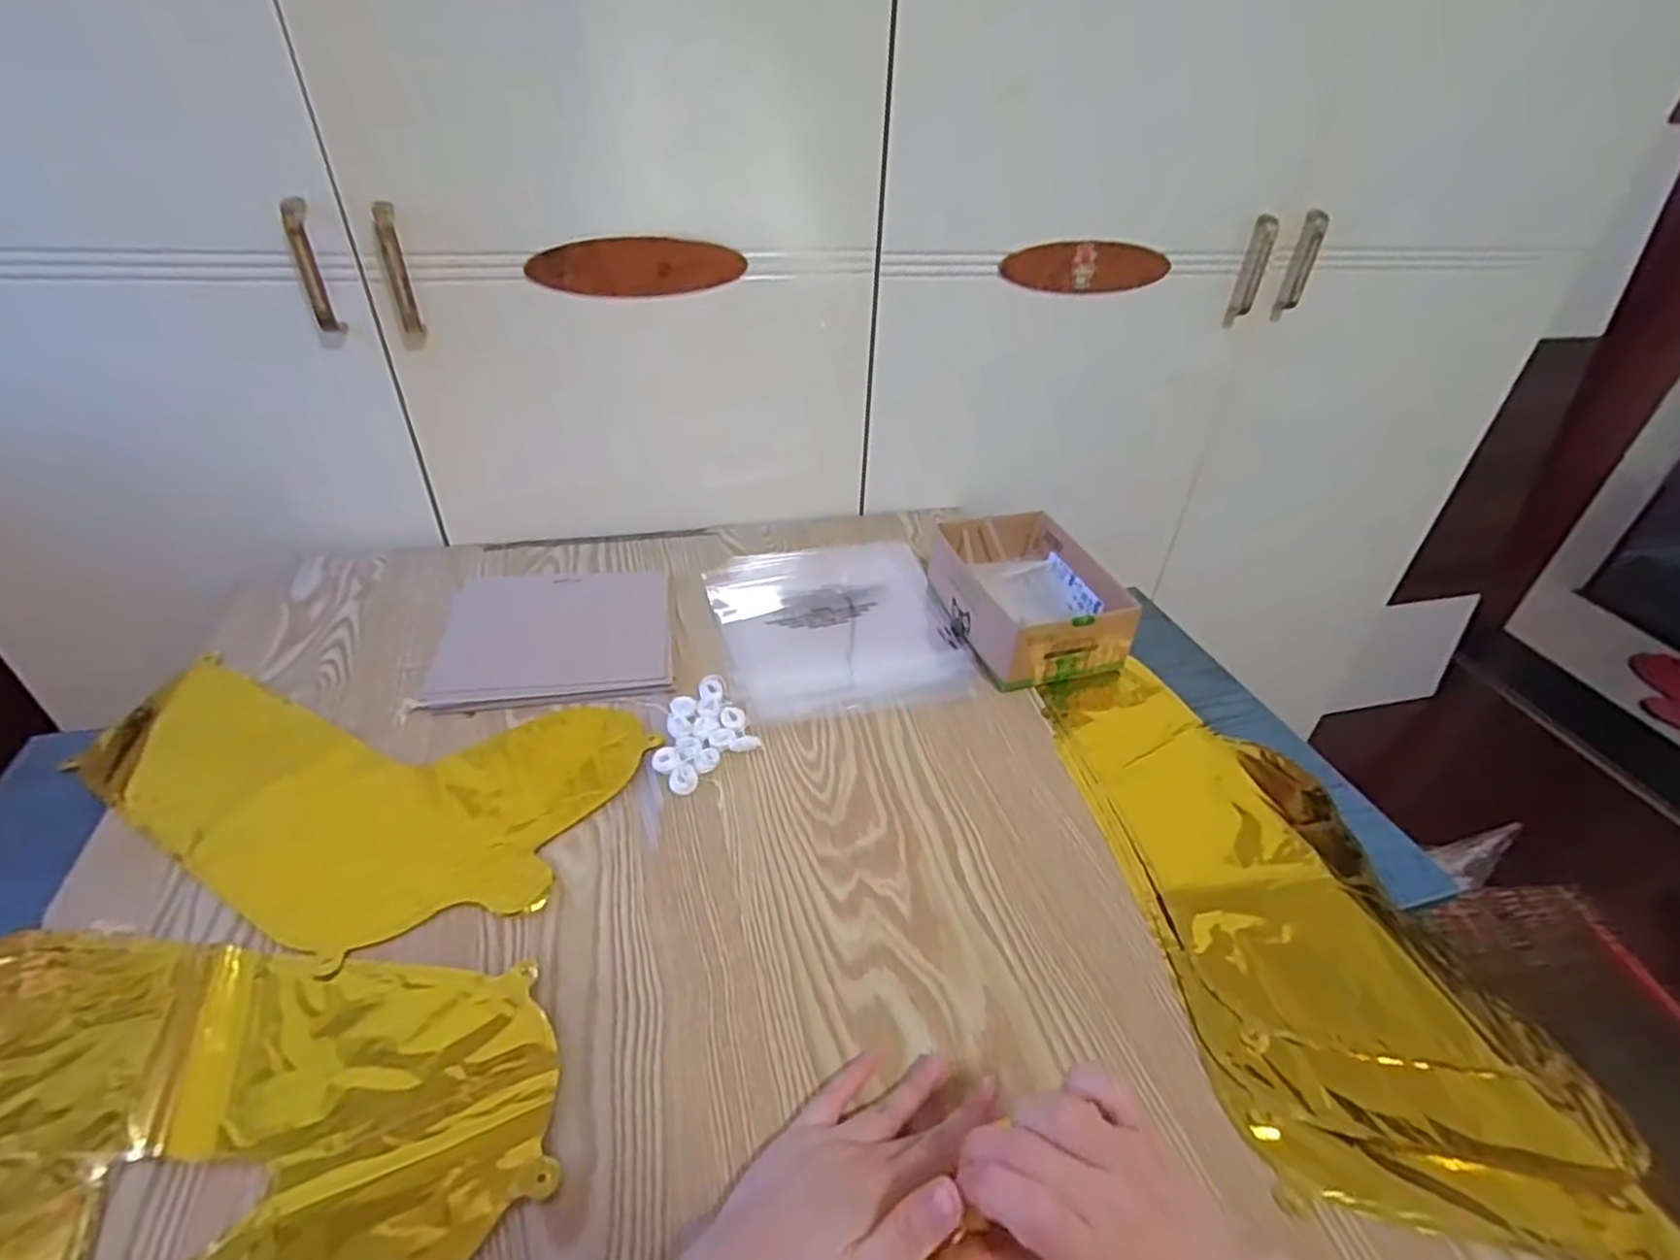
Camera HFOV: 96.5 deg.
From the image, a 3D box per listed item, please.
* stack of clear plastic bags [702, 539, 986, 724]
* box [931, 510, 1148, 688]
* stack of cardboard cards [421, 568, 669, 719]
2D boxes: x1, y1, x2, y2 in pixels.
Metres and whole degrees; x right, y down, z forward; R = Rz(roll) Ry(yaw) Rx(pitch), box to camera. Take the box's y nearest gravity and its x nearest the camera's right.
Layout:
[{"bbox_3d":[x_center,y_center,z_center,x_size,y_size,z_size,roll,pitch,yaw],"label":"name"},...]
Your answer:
[{"bbox_3d":[-0.002,-0.011,0.708,0.219,0.018,0.232,-4,37,-11],"label":"stack of clear plastic bags"},{"bbox_3d":[0.171,-0.031,0.703,0.126,0.073,0.177,-7,38,-15],"label":"box"},{"bbox_3d":[-0.253,-0.001,0.672,0.194,0.018,0.179,-4,37,-11],"label":"stack of cardboard cards"}]

